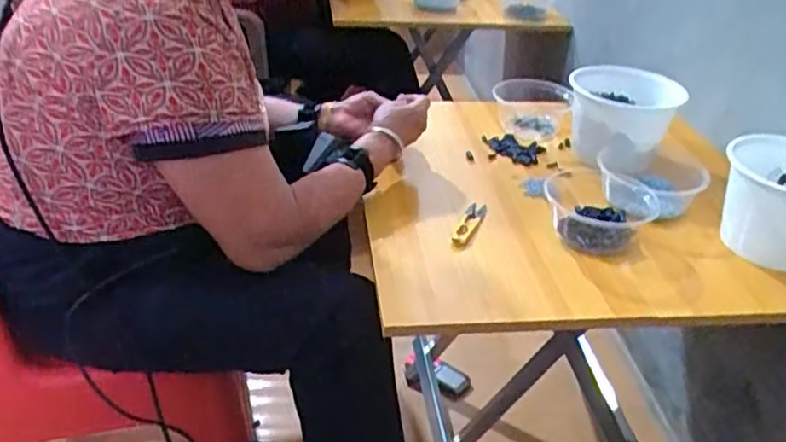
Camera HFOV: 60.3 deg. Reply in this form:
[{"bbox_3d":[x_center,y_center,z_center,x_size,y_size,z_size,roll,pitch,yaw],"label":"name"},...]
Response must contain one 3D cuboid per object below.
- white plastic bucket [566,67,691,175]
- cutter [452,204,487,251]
[{"bbox_3d":[0.337,-0.145,0.997,0.157,0.114,0.155,3,33,-2],"label":"white plastic bucket"},{"bbox_3d":[0.101,0.004,0.890,0.022,0.020,0.110,15,35,17],"label":"cutter"}]

